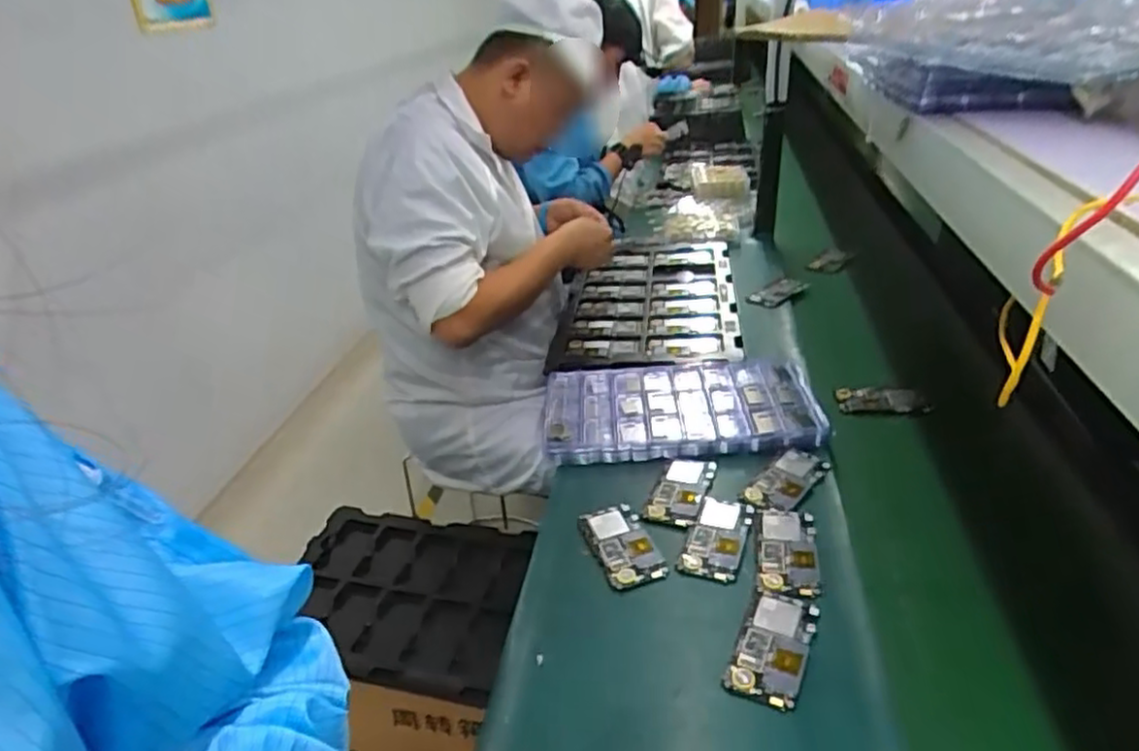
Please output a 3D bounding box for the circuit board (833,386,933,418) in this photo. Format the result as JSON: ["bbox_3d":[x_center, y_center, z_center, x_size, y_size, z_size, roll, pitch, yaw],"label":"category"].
[{"bbox_3d":[0.419,0.035,0.948,0.118,0.010,0.045,3,59,12],"label":"circuit board"}]

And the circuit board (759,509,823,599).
[{"bbox_3d":[0.234,0.185,0.758,0.059,0.009,0.114,5,31,13],"label":"circuit board"}]

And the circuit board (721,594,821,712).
[{"bbox_3d":[0.192,0.254,0.665,0.063,0.011,0.116,13,34,26],"label":"circuit board"}]

